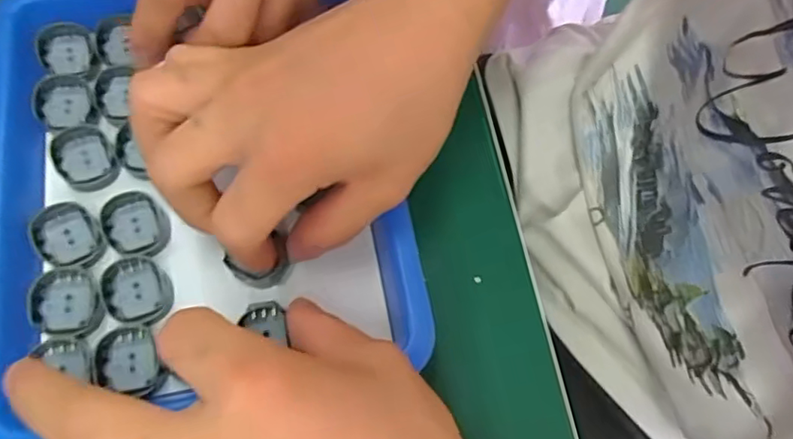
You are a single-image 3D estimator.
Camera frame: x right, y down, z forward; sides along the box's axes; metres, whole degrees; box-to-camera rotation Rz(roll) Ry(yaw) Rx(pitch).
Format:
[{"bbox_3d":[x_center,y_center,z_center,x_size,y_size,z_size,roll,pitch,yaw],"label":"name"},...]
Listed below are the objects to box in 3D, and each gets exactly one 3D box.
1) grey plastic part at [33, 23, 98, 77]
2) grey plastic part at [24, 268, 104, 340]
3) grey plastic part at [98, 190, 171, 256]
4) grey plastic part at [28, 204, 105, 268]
[{"bbox_3d":[-0.161,-0.081,0.277,0.024,0.011,0.026,-17,70,-8],"label":"grey plastic part"},{"bbox_3d":[-0.135,0.034,0.234,0.027,0.007,0.028,0,68,-1],"label":"grey plastic part"},{"bbox_3d":[-0.115,0.003,0.251,0.026,0.006,0.031,-37,74,-14],"label":"grey plastic part"},{"bbox_3d":[-0.141,0.008,0.244,0.024,0.007,0.031,-37,74,-14],"label":"grey plastic part"}]

